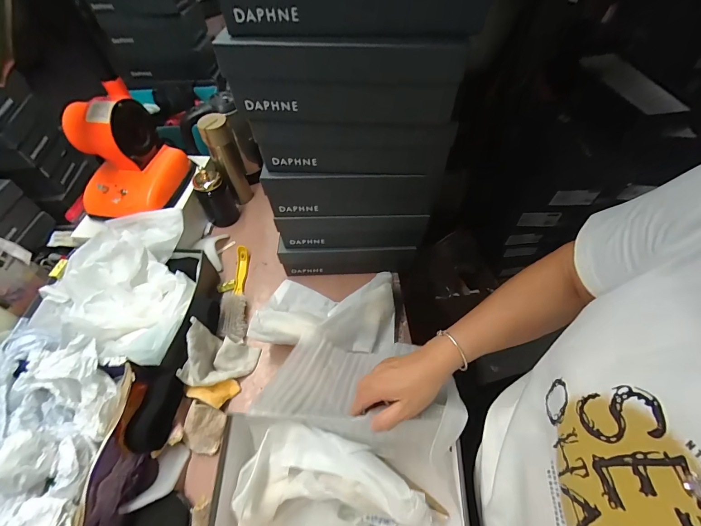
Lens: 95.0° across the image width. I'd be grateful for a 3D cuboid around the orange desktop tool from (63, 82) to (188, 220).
[{"bbox_3d":[-0.493,-0.235,0.674,0.160,0.192,0.183,3,55,4],"label":"orange desktop tool"}]

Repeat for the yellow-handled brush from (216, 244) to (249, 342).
[{"bbox_3d":[-0.260,0.067,0.719,0.055,0.035,0.237,-8,55,-4],"label":"yellow-handled brush"}]

